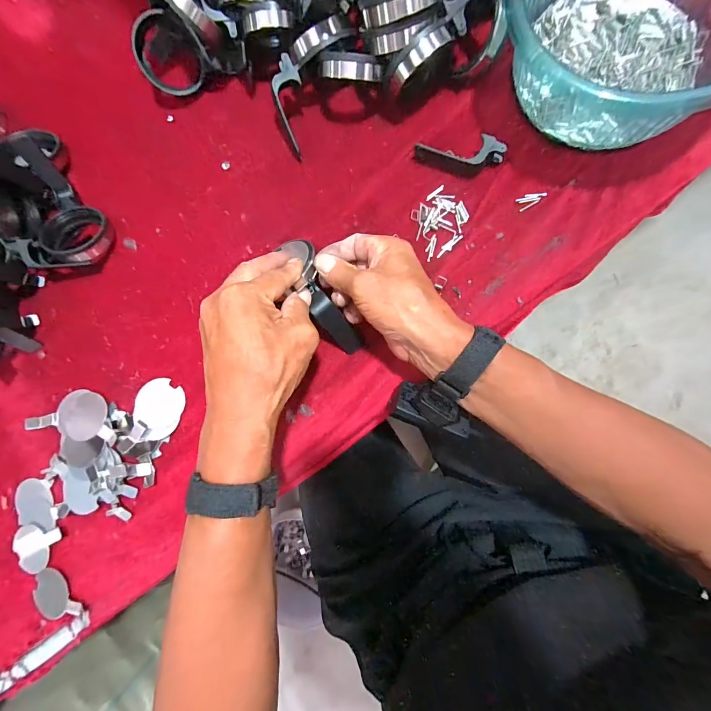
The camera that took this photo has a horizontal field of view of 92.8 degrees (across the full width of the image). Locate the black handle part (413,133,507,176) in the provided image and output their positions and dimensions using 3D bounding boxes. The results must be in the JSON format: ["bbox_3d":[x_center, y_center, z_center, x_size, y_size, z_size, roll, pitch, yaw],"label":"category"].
[{"bbox_3d":[0.104,-0.203,0.342,0.087,0.025,0.026,6,88,9],"label":"black handle part"}]

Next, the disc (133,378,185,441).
[{"bbox_3d":[-0.228,0.061,0.391,0.053,0.010,0.066,17,90,9],"label":"disc"}]

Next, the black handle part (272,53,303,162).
[{"bbox_3d":[-0.070,-0.261,0.359,0.026,0.020,0.092,2,113,9],"label":"black handle part"}]

